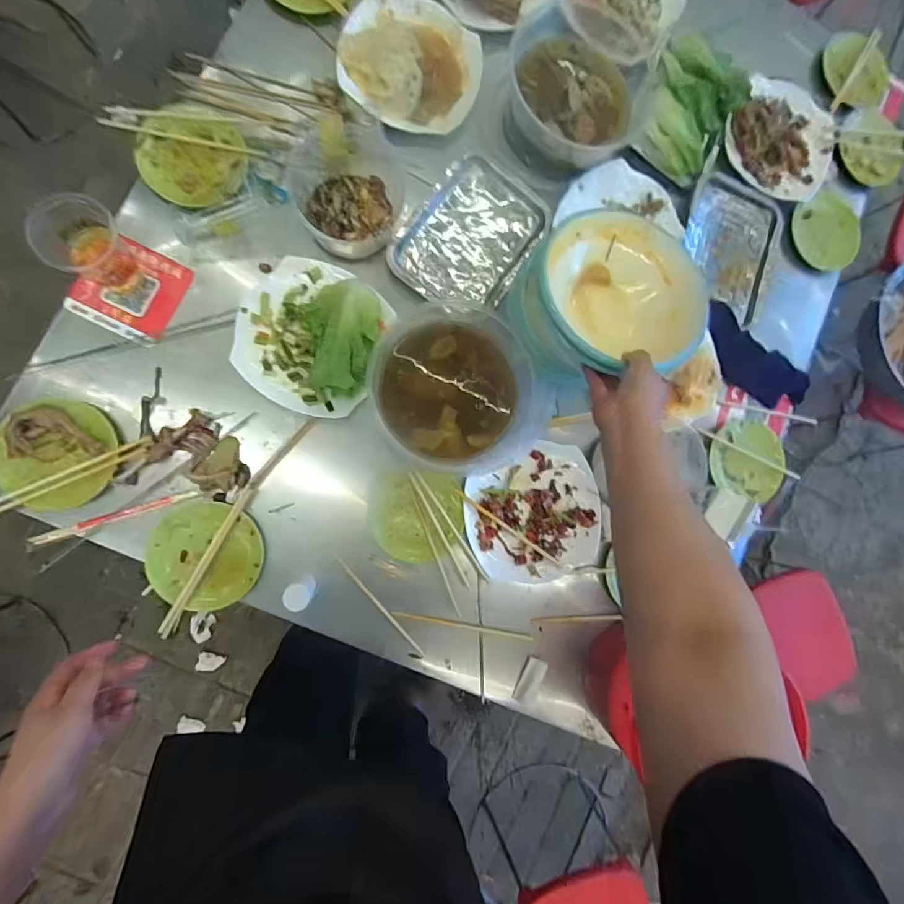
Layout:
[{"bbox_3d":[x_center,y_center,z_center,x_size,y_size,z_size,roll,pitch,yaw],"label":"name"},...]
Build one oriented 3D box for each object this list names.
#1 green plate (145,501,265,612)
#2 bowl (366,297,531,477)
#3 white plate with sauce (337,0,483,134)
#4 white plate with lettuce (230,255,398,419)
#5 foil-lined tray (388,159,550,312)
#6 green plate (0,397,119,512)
[{"bbox_3d":[-0.351,0.149,0.675,0.148,0.027,0.145,0,89,-10],"label":"green plate"},{"bbox_3d":[-0.003,-0.104,0.706,0.243,0.083,0.266,0,89,-10],"label":"bowl"},{"bbox_3d":[-0.063,-0.619,0.739,0.217,0.035,0.217,0,89,-10],"label":"white plate with sauce"},{"bbox_3d":[-0.209,-0.174,0.695,0.203,0.073,0.218,0,89,-10],"label":"white plate with lettuce"},{"bbox_3d":[0.033,-0.352,0.774,0.190,0.025,0.259,35,83,-7],"label":"foil-lined tray"},{"bbox_3d":[-0.544,0.004,0.644,0.148,0.034,0.149,0,89,-10],"label":"green plate"}]

